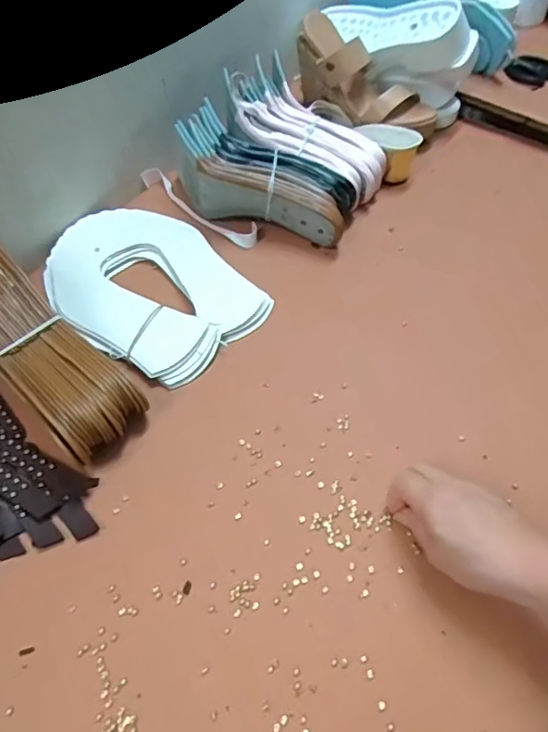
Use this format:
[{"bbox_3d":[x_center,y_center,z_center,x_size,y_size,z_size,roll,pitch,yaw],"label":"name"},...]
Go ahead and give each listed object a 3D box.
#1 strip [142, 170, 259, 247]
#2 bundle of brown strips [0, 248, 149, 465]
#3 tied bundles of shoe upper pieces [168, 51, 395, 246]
[{"bbox_3d":[-0.093,-0.202,0.655,0.186,0.015,0.035,37,62,23],"label":"strip"},{"bbox_3d":[-0.221,-0.017,0.483,0.239,0.079,0.082,38,62,24],"label":"bundle of brown strips"},{"bbox_3d":[0.013,-0.259,0.652,0.229,0.081,0.218,26,58,17],"label":"tied bundles of shoe upper pieces"}]

